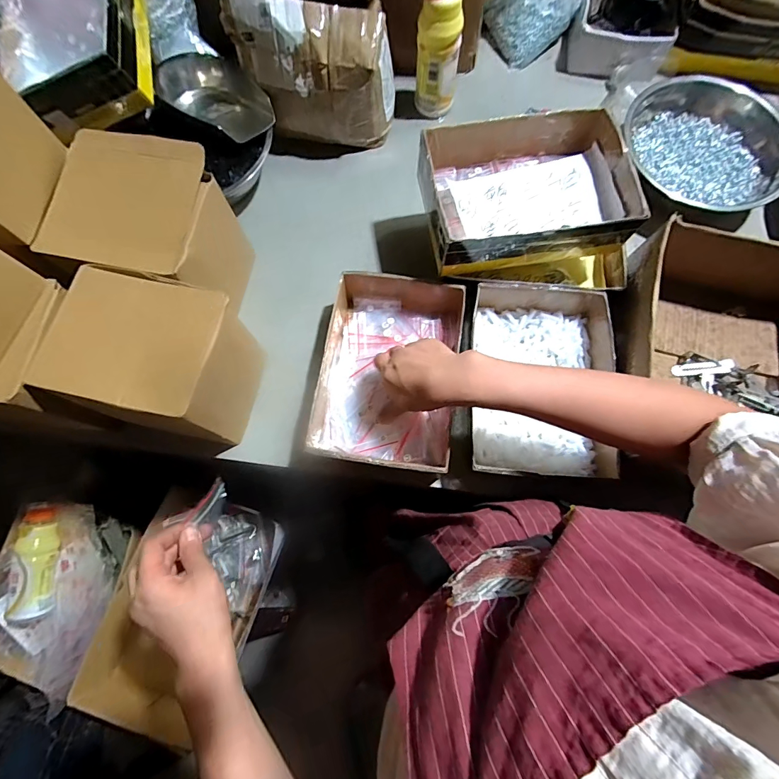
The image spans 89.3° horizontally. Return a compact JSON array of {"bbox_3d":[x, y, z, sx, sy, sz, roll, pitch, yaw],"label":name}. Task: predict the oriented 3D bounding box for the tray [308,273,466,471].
[{"bbox_3d":[-0.007,-0.025,0.527,0.190,0.057,0.247,8,75,3],"label":"tray"}]

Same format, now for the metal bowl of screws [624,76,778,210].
[{"bbox_3d":[0.495,-0.381,0.624,0.250,0.077,0.188,19,76,6],"label":"metal bowl of screws"}]

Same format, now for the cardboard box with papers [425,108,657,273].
[{"bbox_3d":[0.178,-0.263,0.524,0.252,0.062,0.183,-8,75,-1],"label":"cardboard box with papers"}]

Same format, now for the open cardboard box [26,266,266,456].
[{"bbox_3d":[-0.273,-0.031,0.486,0.178,0.159,0.152,13,75,4],"label":"open cardboard box"}]

